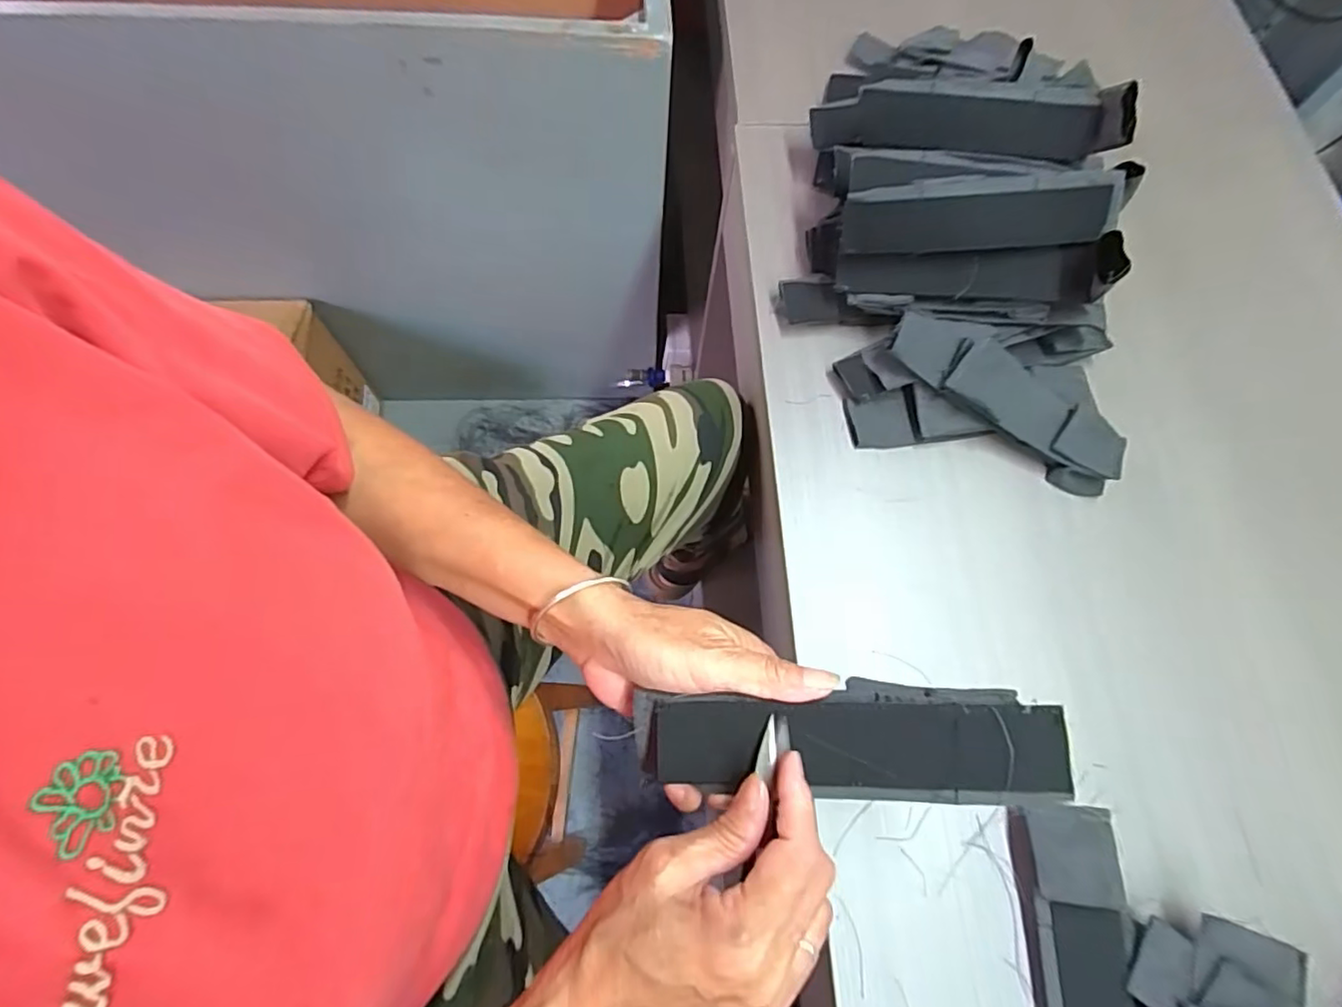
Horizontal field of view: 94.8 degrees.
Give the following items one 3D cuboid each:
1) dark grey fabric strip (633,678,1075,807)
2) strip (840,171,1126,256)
[{"bbox_3d":[0.081,0.111,0.287,0.192,0.017,0.049,1,70,3],"label":"dark grey fabric strip"},{"bbox_3d":[0.224,-0.210,0.452,0.186,0.048,0.009,0,31,7],"label":"strip"}]

